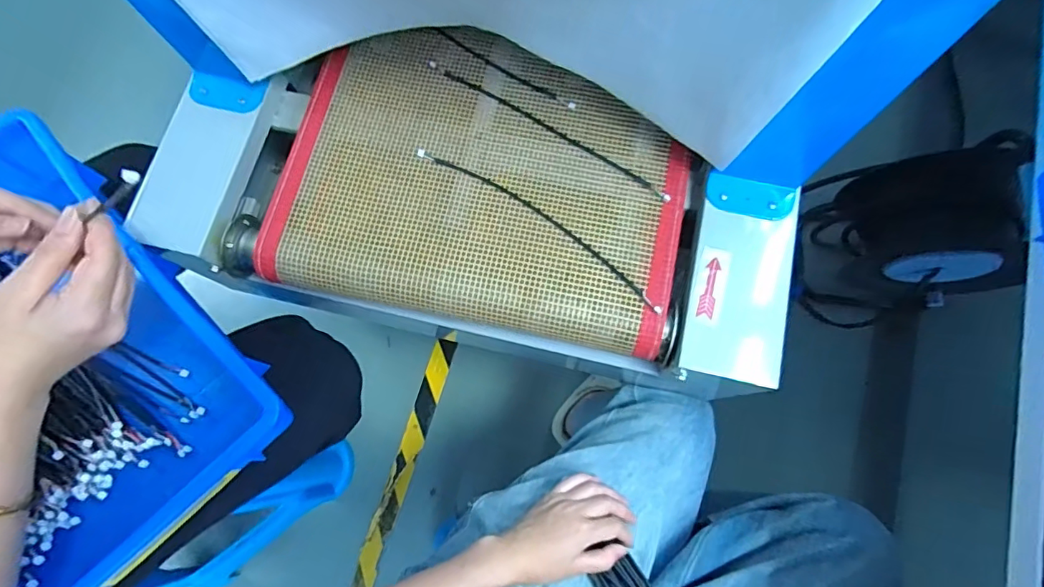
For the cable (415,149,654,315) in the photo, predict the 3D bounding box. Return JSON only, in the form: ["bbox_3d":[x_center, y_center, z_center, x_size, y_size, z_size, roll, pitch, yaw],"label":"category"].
[{"bbox_3d":[0.015,-0.069,0.482,0.278,0.015,0.023,35,79,10],"label":"cable"}]

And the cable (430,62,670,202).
[{"bbox_3d":[0.025,-0.167,0.513,0.281,0.011,0.013,33,79,9],"label":"cable"}]

